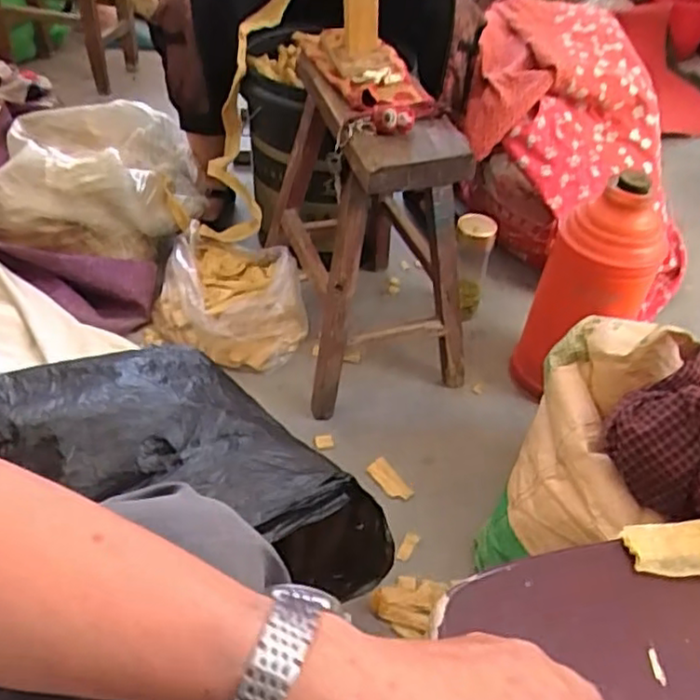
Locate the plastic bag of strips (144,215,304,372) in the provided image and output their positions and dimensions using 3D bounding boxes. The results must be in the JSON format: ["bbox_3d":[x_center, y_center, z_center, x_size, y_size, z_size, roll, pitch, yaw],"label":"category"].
[{"bbox_3d":[-0.203,-0.100,1.185,0.265,0.106,0.278,11,43,6],"label":"plastic bag of strips"}]

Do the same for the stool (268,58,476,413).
[{"bbox_3d":[0.025,-0.196,1.064,0.244,0.408,0.377,-9,45,-14],"label":"stool"}]

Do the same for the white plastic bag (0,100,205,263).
[{"bbox_3d":[-0.471,-0.348,1.272,0.357,0.137,0.393,-6,44,-12],"label":"white plastic bag"}]

